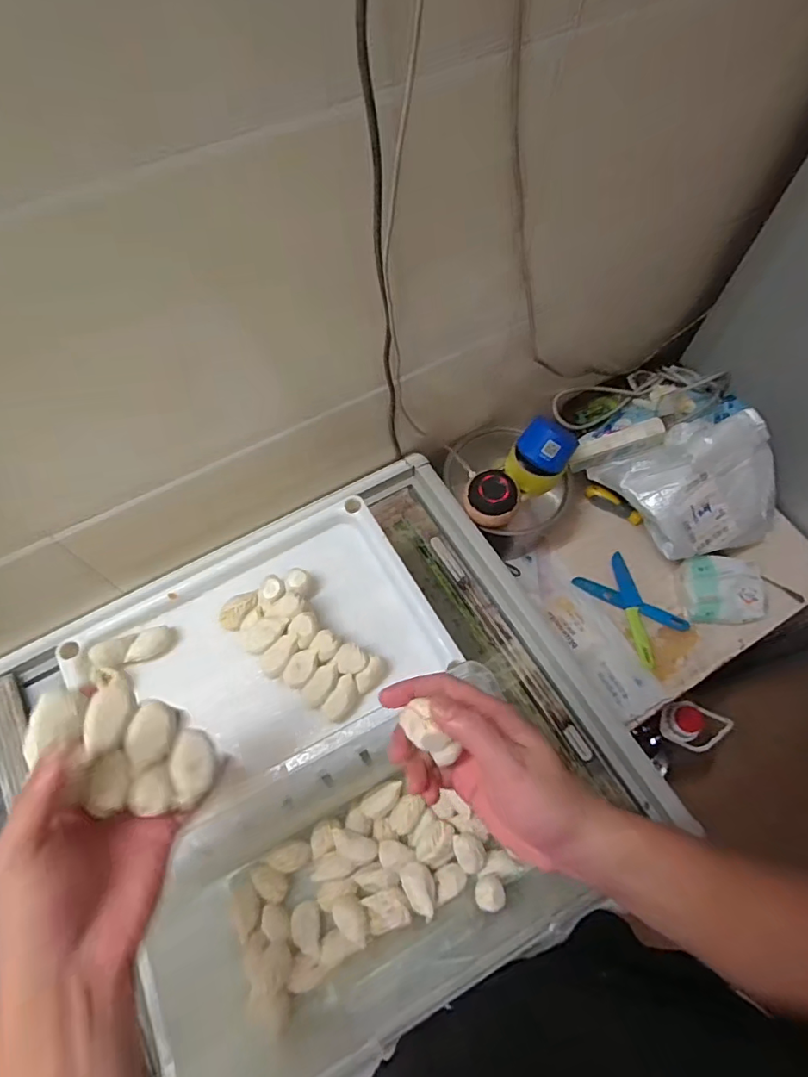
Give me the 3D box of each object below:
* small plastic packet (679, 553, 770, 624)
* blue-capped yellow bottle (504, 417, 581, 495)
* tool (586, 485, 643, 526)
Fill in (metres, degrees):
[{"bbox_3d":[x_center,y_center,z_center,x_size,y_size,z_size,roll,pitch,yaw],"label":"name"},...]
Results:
[{"bbox_3d":[0.505,0.083,0.850,0.125,0.051,0.099,5,67,5],"label":"small plastic packet"},{"bbox_3d":[0.209,-0.124,0.800,0.078,0.120,0.080,-27,66,-34],"label":"blue-capped yellow bottle"},{"bbox_3d":[0.361,-0.056,0.928,0.105,0.034,0.024,32,71,3],"label":"tool"}]

